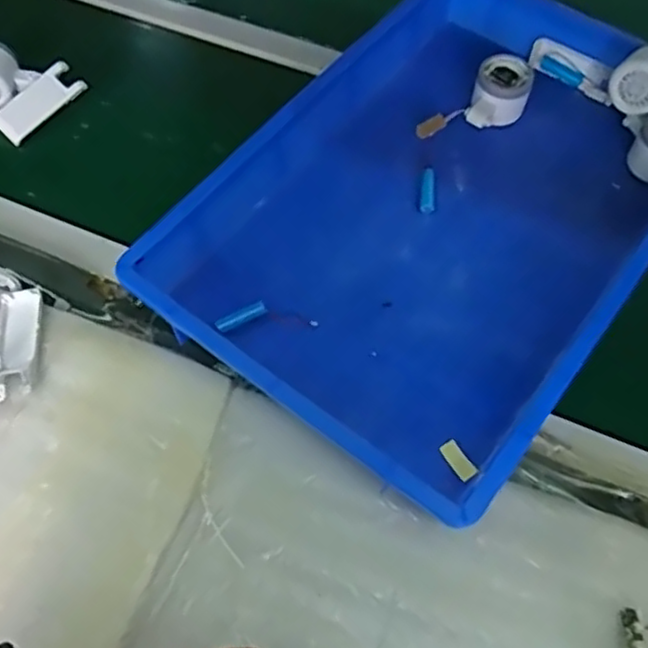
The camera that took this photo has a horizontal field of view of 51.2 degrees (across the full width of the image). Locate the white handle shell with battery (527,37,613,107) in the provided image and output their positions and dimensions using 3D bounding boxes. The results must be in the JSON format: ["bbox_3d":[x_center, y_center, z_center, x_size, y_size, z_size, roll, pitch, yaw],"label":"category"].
[{"bbox_3d":[0.281,-0.289,0.767,0.097,0.023,0.035,31,110,16],"label":"white handle shell with battery"}]

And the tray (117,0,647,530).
[{"bbox_3d":[0.128,-0.125,0.660,0.357,0.068,0.532,35,67,17],"label":"tray"}]

